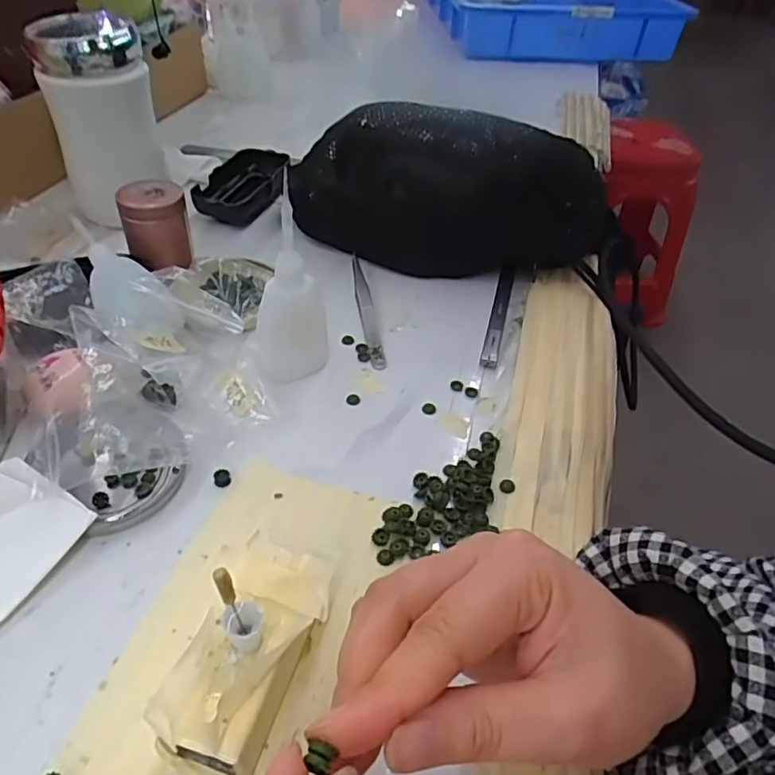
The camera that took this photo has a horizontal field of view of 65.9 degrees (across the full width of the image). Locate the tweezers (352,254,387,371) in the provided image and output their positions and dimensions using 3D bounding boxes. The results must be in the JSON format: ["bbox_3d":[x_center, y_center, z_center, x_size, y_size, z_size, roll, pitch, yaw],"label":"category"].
[{"bbox_3d":[-0.016,-0.060,0.433,0.011,0.005,0.131,-3,44,-10],"label":"tweezers"}]

